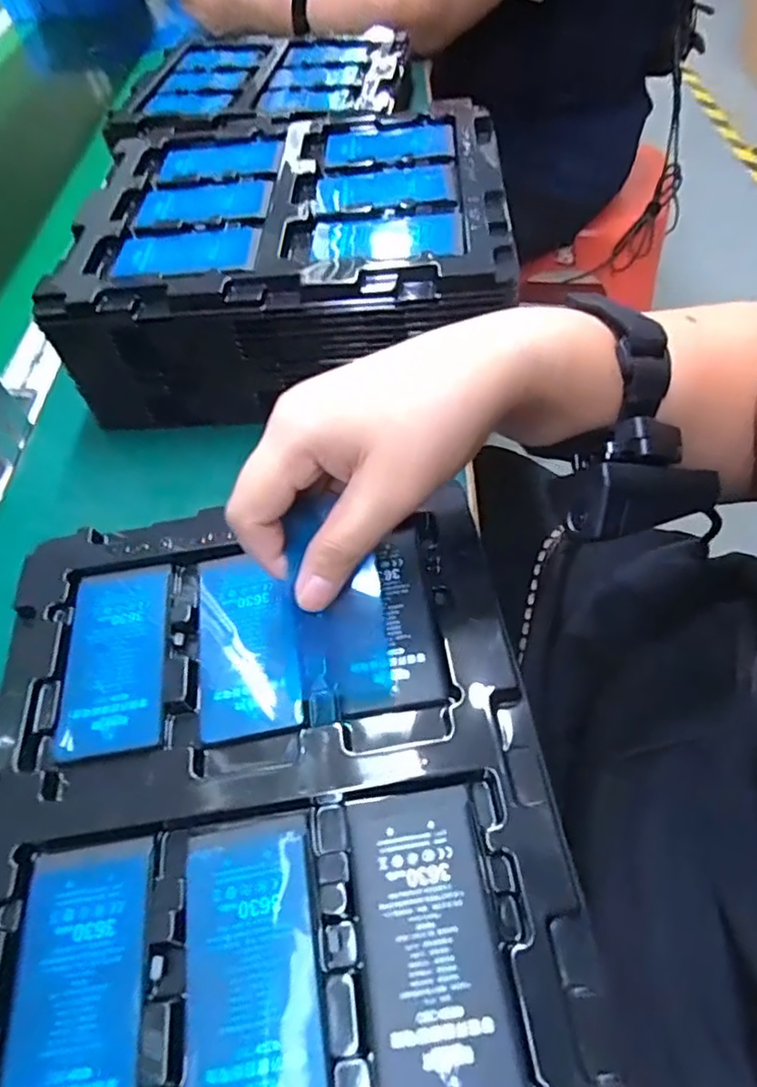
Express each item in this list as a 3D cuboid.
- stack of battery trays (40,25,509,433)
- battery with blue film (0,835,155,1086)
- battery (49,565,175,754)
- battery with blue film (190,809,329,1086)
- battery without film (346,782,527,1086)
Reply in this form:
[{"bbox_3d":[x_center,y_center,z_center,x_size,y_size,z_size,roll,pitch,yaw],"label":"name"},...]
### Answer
[{"bbox_3d":[-0.057,-0.195,0.427,0.269,0.094,0.210,-3,55,5],"label":"stack of battery trays"},{"bbox_3d":[-0.099,0.147,0.203,0.044,0.004,0.086,-9,55,1],"label":"battery with blue film"},{"bbox_3d":[-0.115,0.048,0.271,0.045,0.004,0.086,-9,55,1],"label":"battery"},{"bbox_3d":[-0.041,0.138,0.203,0.042,0.004,0.087,-11,55,0],"label":"battery with blue film"},{"bbox_3d":[0.016,0.128,0.202,0.043,0.004,0.088,-10,55,0],"label":"battery without film"}]

